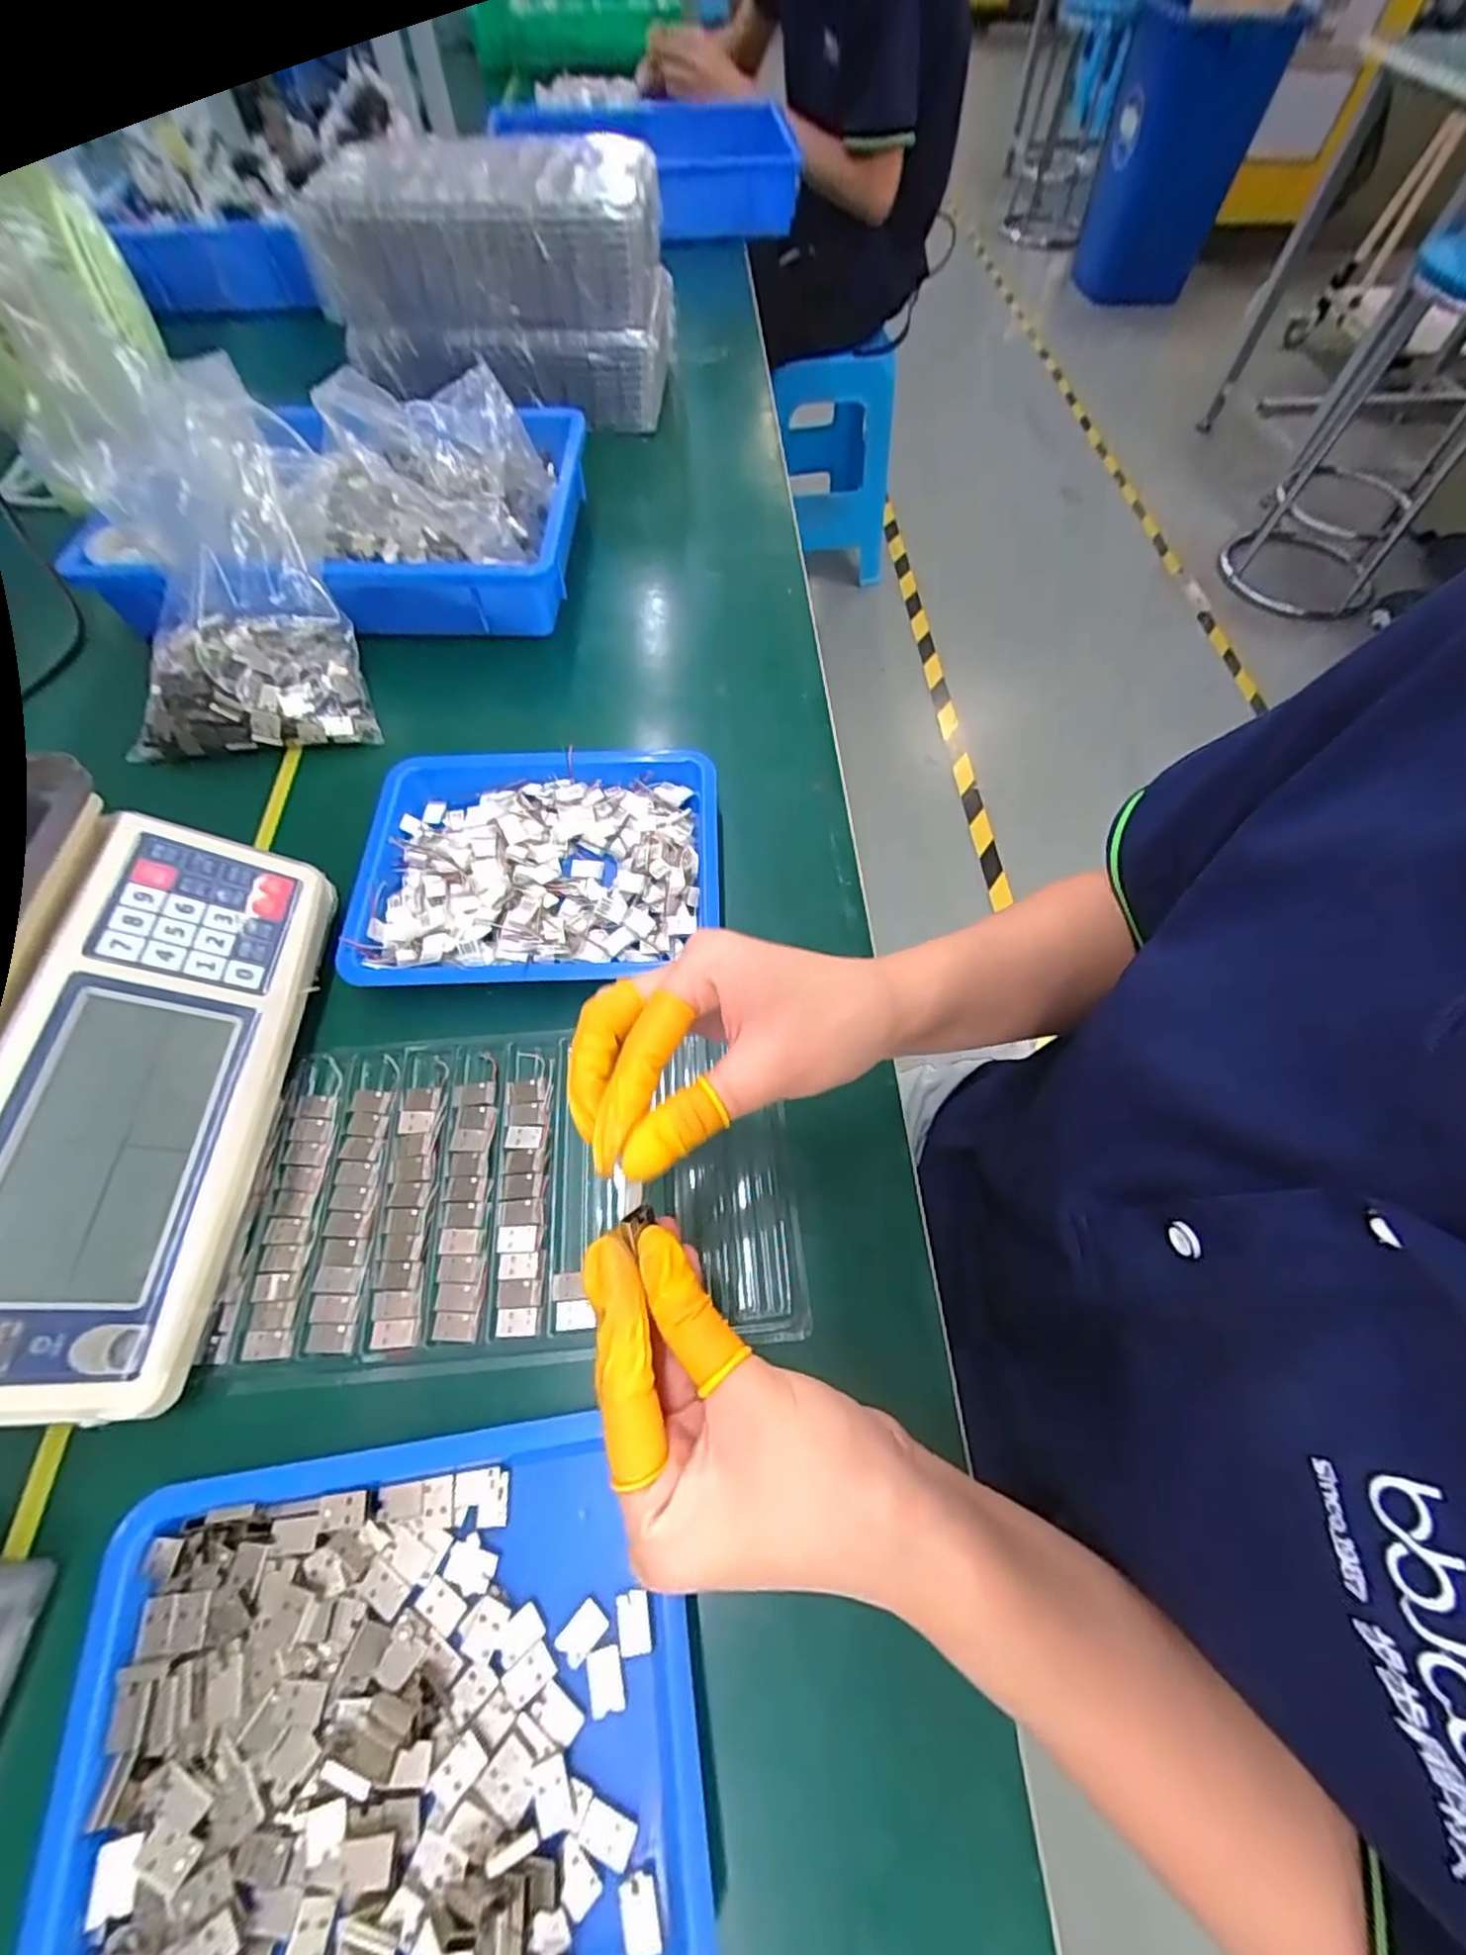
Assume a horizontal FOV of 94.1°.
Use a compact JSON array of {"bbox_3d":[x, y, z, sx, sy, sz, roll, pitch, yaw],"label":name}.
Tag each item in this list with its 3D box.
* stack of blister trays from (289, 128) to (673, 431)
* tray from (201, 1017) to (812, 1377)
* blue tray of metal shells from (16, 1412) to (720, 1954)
[{"bbox_3d":[-0.222,-0.704,0.685,0.307,0.161,0.217,4,62,-1],"label":"stack of blister trays"},{"bbox_3d":[-0.104,0.103,0.345,0.265,0.014,0.153,-3,62,-2],"label":"tray"},{"bbox_3d":[-0.123,0.267,0.242,0.215,0.023,0.168,-7,62,-4],"label":"blue tray of metal shells"}]

